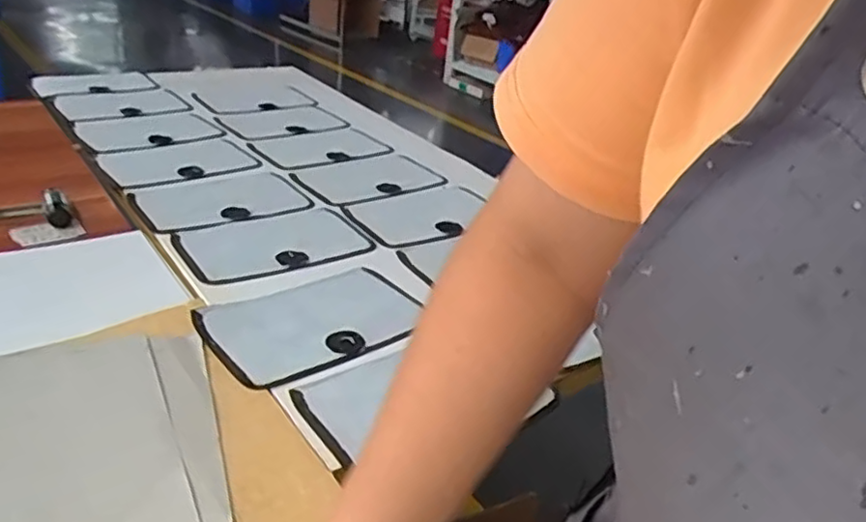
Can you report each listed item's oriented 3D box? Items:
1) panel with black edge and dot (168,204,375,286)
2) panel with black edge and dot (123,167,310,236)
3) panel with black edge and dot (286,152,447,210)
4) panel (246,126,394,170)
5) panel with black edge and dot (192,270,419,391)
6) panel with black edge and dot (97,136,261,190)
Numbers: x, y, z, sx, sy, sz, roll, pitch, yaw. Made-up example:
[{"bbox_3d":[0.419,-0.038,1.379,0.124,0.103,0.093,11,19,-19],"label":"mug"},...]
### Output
[{"bbox_3d":[-0.199,-0.028,0.841,0.220,0.009,0.144,-13,34,-32],"label":"panel with black edge and dot"},{"bbox_3d":[-0.297,-0.094,0.946,0.228,0.008,0.174,-15,35,-34],"label":"panel with black edge and dot"},{"bbox_3d":[-0.103,-0.129,1.058,0.214,0.019,0.153,-17,36,-36],"label":"panel with black edge and dot"},{"bbox_3d":[-0.199,-0.201,1.168,0.216,0.007,0.151,-15,35,-35],"label":"panel"},{"bbox_3d":[-0.121,0.058,0.691,0.214,0.011,0.143,-17,36,-37],"label":"panel with black edge and dot"},{"bbox_3d":[-0.403,-0.160,1.061,0.215,0.013,0.168,-17,36,-37],"label":"panel with black edge and dot"}]

